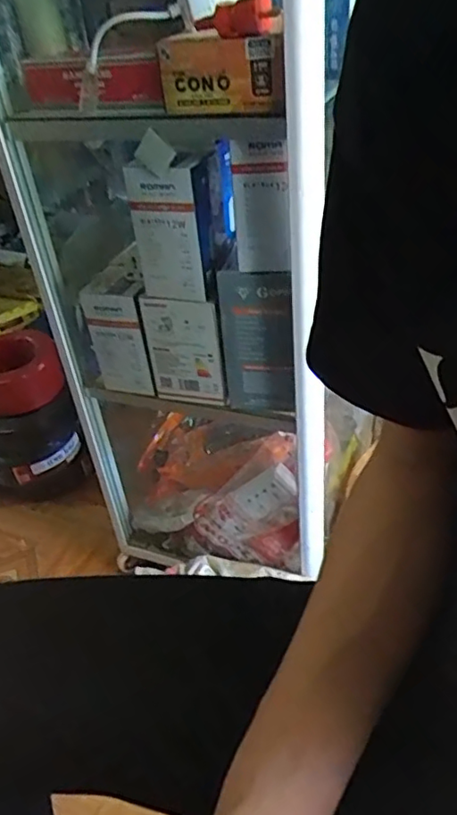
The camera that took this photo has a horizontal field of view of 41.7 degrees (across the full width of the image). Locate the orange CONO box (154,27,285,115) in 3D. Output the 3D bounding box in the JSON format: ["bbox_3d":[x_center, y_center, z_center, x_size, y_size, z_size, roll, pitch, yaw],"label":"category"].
[{"bbox_3d":[-0.007,-0.311,0.559,0.114,0.063,0.028,10,41,21],"label":"orange CONO box"}]

